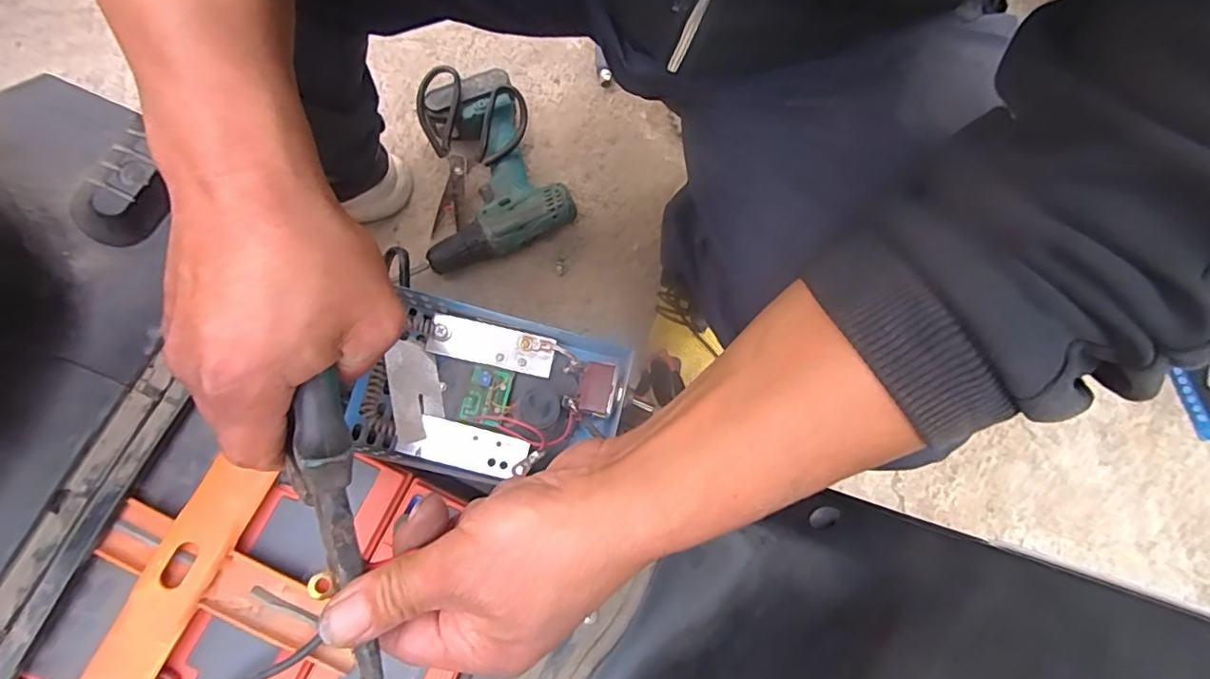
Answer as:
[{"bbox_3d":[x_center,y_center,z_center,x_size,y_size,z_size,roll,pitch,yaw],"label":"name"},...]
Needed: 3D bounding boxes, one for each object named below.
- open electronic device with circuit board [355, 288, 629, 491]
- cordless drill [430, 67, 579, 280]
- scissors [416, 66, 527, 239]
[{"bbox_3d":[-0.065,0.034,0.340,0.143,0.039,0.095,13,78,1],"label":"open electronic device with circuit board"},{"bbox_3d":[-0.151,-0.200,0.691,0.178,0.073,0.206,-21,79,-6],"label":"cordless drill"},{"bbox_3d":[-0.169,-0.221,0.697,0.126,0.022,0.182,12,103,-5],"label":"scissors"}]

